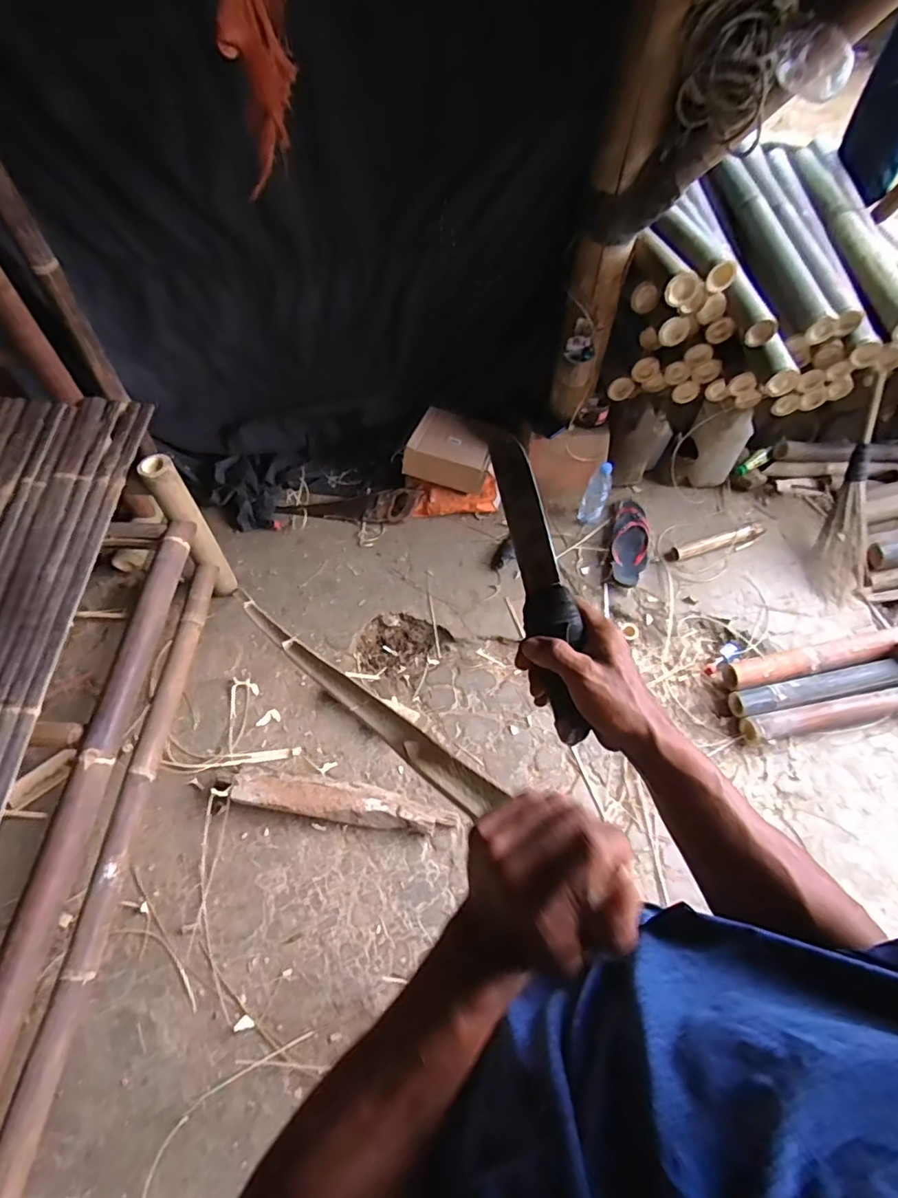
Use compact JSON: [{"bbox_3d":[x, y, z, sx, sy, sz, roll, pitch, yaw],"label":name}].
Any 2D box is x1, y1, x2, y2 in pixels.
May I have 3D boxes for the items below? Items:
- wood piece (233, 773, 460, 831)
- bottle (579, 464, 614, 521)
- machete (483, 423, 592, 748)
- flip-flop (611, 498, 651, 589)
[{"bbox_3d":[-0.302,0.486,1.334,0.438,0.057,0.092,8,59,5],"label":"wood piece"},{"bbox_3d":[0.458,-0.325,1.714,0.075,0.223,0.068,22,61,12],"label":"bottle"},{"bbox_3d":[0.078,-0.023,0.468,0.036,0.034,0.278,-10,76,-6],"label":"machete"},{"bbox_3d":[0.559,-0.175,1.697,0.112,0.052,0.292,9,74,5],"label":"flip-flop"}]

